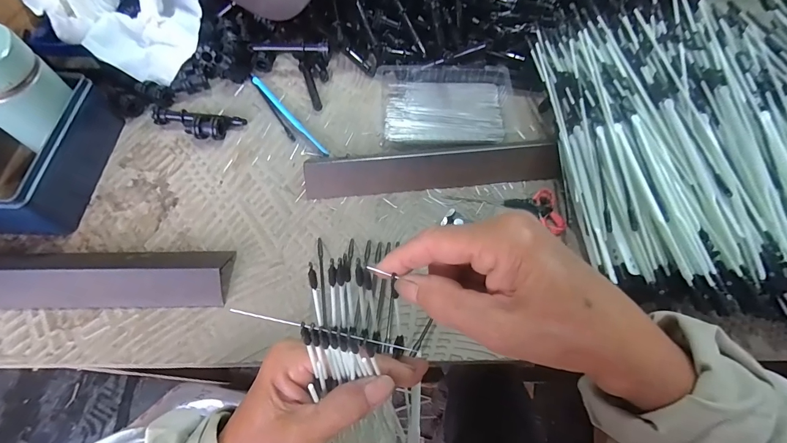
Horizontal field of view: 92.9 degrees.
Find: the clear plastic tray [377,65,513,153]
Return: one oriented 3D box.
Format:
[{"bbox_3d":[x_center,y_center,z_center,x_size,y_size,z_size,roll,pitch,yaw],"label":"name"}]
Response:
[{"bbox_3d":[0.057,-0.128,0.408,0.141,0.023,0.107,-1,64,-1],"label":"clear plastic tray"}]

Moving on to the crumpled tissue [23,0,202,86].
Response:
[{"bbox_3d":[-0.293,-0.233,0.418,0.148,0.069,0.131,31,68,14],"label":"crumpled tissue"}]

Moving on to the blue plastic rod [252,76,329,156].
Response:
[{"bbox_3d":[-0.114,-0.116,0.409,0.010,0.006,0.139,-37,70,-17],"label":"blue plastic rod"}]

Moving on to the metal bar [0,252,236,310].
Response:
[{"bbox_3d":[-0.263,0.050,0.309,0.241,0.030,0.044,-3,64,-2],"label":"metal bar"}]

